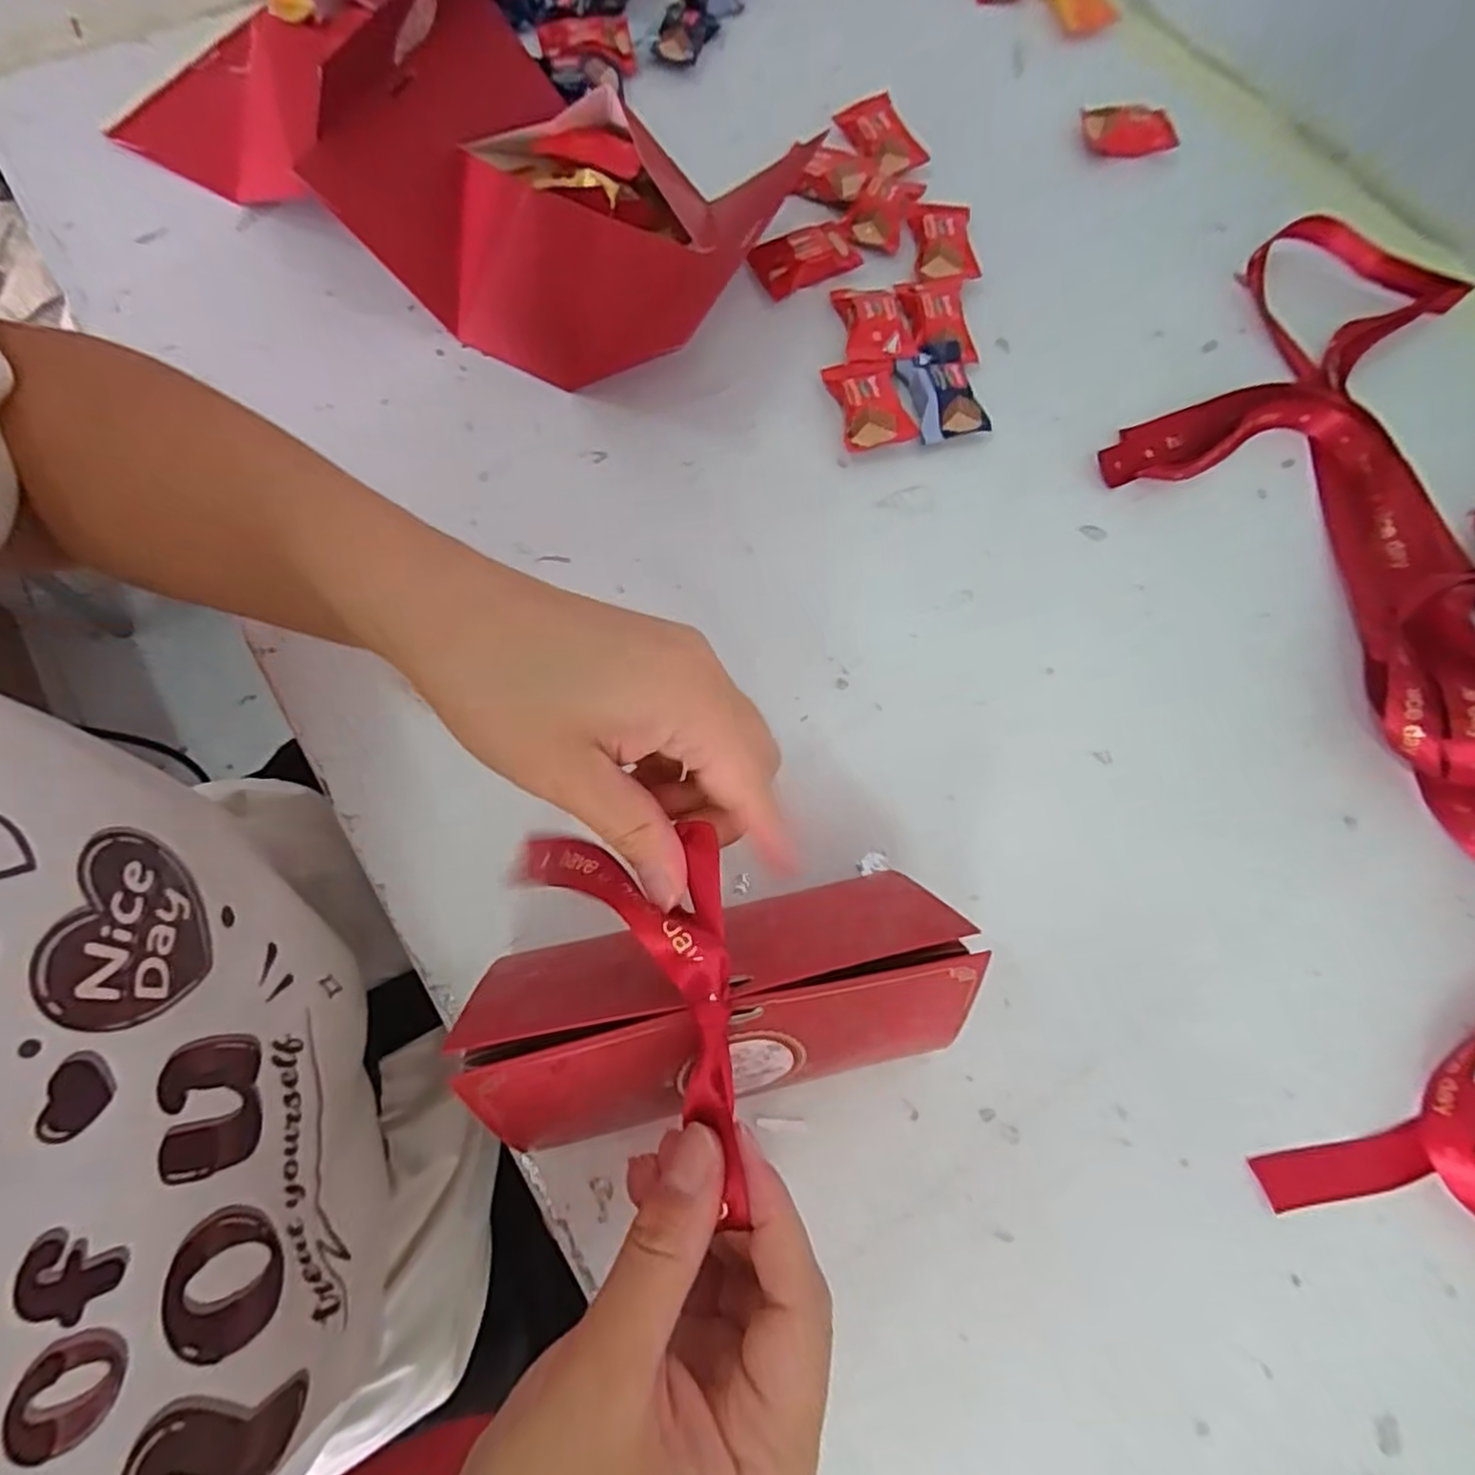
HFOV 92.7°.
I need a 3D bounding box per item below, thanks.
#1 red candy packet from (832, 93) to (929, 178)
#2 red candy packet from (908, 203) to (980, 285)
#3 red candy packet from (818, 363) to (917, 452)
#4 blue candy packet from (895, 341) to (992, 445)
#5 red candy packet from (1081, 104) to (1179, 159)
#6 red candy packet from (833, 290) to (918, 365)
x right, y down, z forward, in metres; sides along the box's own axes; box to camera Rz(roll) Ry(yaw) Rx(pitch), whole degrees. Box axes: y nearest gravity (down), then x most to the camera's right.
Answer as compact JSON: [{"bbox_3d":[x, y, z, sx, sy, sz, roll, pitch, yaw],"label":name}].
[{"bbox_3d":[0.084,-0.360,0.423,0.034,0.017,0.058,-29,76,-10],"label":"red candy packet"},{"bbox_3d":[0.117,-0.279,0.403,0.035,0.016,0.055,-2,73,-3],"label":"red candy packet"},{"bbox_3d":[0.069,-0.174,0.364,0.036,0.018,0.053,-12,74,-6],"label":"red candy packet"},{"bbox_3d":[0.107,-0.181,0.370,0.037,0.016,0.053,-16,74,-7],"label":"blue candy packet"},{"bbox_3d":[0.245,-0.379,0.440,0.057,0.017,0.028,7,73,0],"label":"red candy packet"},{"bbox_3d":[0.073,-0.226,0.380,0.034,0.014,0.056,-6,73,-4],"label":"red candy packet"}]

